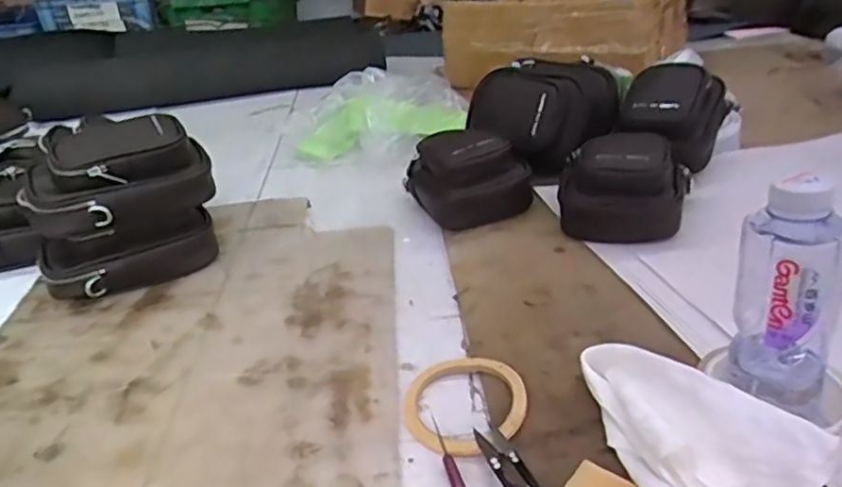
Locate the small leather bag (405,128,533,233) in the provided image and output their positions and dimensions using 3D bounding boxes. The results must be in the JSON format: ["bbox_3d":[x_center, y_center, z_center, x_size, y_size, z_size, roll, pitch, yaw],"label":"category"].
[{"bbox_3d":[0.058,-0.085,0.787,0.117,0.102,0.126,-16,30,-20],"label":"small leather bag"}]

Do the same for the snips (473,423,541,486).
[{"bbox_3d":[0.062,0.150,0.415,0.022,0.011,0.097,-13,29,-15],"label":"snips"}]

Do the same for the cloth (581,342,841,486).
[{"bbox_3d":[0.177,0.116,0.414,0.097,0.053,0.150,-7,28,-5],"label":"cloth"}]

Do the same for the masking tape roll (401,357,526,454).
[{"bbox_3d":[0.033,0.123,0.488,0.092,0.016,0.100,-3,28,2],"label":"masking tape roll"}]

